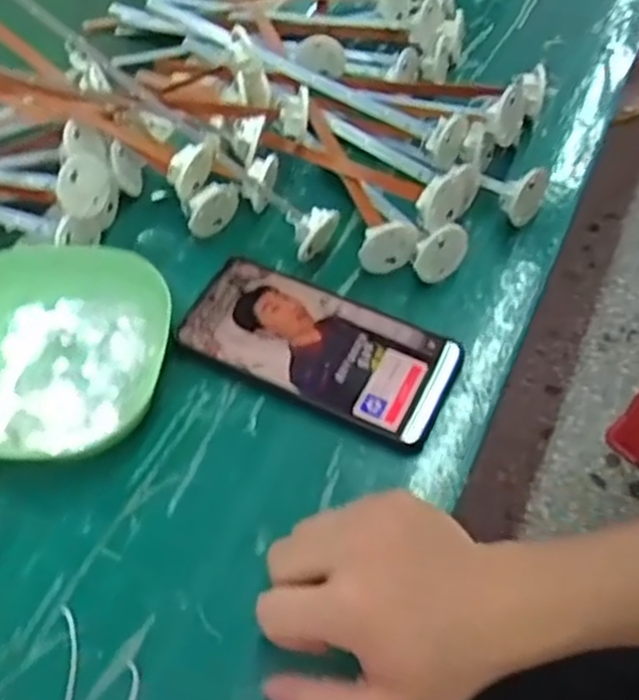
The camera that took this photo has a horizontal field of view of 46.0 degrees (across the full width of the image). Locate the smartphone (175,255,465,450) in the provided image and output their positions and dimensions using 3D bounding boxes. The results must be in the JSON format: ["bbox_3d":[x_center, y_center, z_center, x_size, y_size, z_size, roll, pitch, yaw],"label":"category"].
[{"bbox_3d":[0.000,-0.003,0.448,0.157,0.015,0.076,21,59,17],"label":"smartphone"}]

